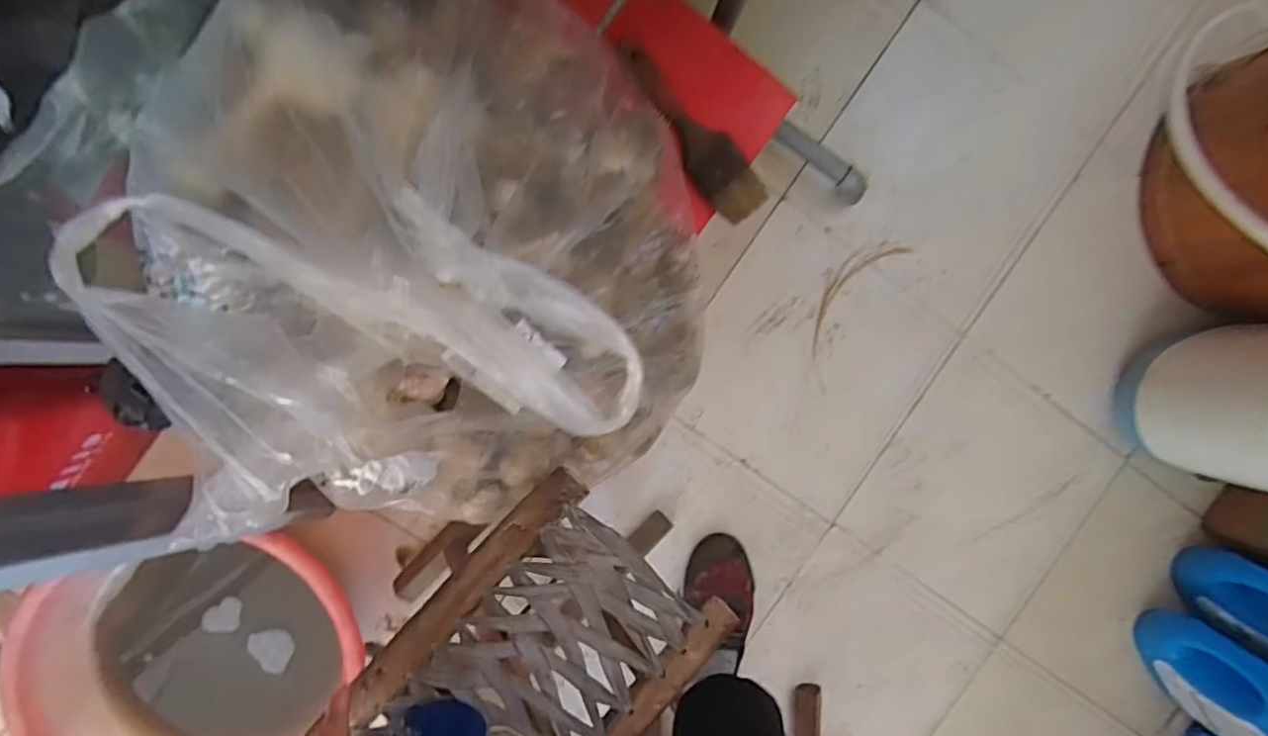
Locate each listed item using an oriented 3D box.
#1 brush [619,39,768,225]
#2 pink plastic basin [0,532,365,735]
[{"bbox_3d":[0.045,-0.200,0.513,0.048,0.015,0.171,-45,97,0],"label":"brush"},{"bbox_3d":[-0.459,0.342,0.670,0.329,0.115,0.306,0,95,-6],"label":"pink plastic basin"}]

